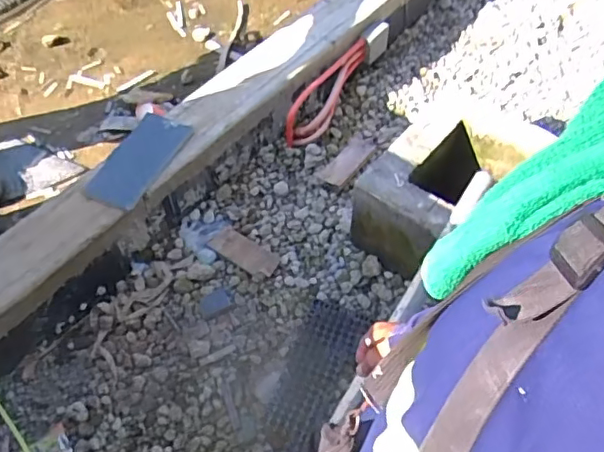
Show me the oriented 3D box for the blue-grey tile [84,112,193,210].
[{"bbox_3d":[-0.482,-0.200,1.670,0.164,0.019,0.348,27,60,7],"label":"blue-grey tile"}]

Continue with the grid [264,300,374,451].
[{"bbox_3d":[0.029,0.417,1.498,0.180,0.034,0.458,20,58,12],"label":"grid"}]

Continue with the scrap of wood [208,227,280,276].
[{"bbox_3d":[-0.175,0.082,1.737,0.206,0.014,0.091,32,63,6],"label":"scrap of wood"}]

